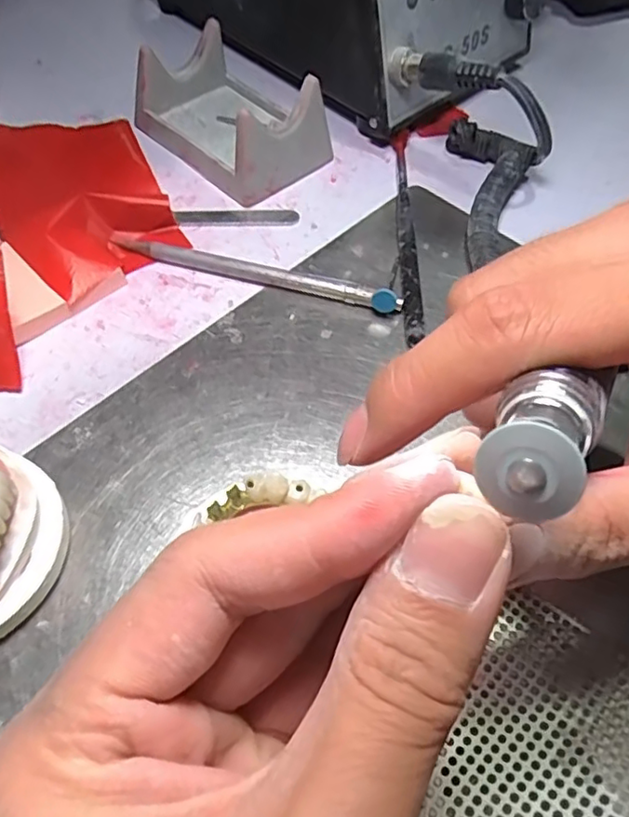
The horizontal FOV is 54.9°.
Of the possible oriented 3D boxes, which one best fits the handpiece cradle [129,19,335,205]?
[{"bbox_3d":[-0.044,-0.161,0.326,0.062,0.042,0.096,-39,65,-24],"label":"handpiece cradle"}]

